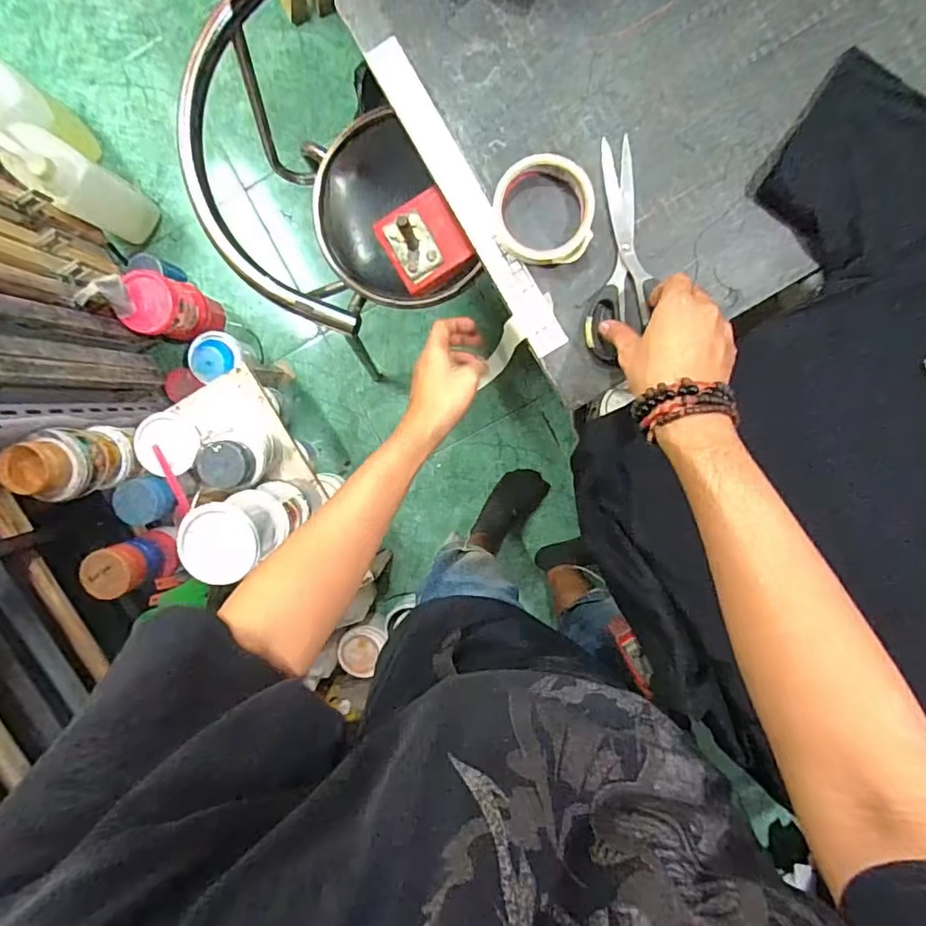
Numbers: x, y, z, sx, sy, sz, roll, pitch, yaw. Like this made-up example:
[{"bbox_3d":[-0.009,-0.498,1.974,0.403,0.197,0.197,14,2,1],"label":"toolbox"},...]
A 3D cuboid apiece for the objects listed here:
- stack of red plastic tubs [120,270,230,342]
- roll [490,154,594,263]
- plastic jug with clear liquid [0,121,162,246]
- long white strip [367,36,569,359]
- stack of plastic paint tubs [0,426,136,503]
[{"bbox_3d":[-0.660,-0.358,1.276,0.121,0.275,0.137,10,96,1],"label":"stack of red plastic tubs"},{"bbox_3d":[0.074,-0.234,0.501,0.089,0.026,0.089,0,96,3],"label":"roll"},{"bbox_3d":[-0.866,-0.629,1.213,0.155,0.390,0.130,35,95,-2],"label":"plastic jug with clear liquid"},{"bbox_3d":[0.005,-0.249,0.513,0.040,0.004,0.320,-32,93,6],"label":"long white strip"},{"bbox_3d":[-0.746,0.000,1.026,0.110,0.192,0.129,-10,95,3],"label":"stack of plastic paint tubs"}]

